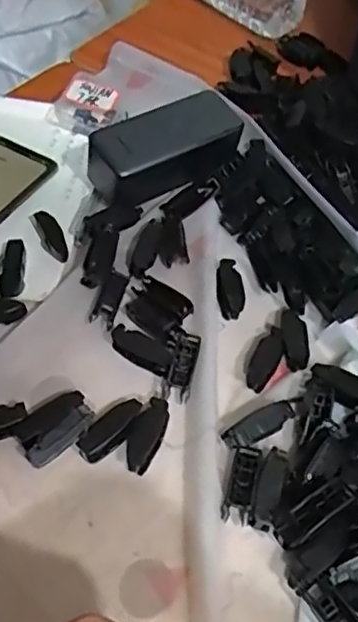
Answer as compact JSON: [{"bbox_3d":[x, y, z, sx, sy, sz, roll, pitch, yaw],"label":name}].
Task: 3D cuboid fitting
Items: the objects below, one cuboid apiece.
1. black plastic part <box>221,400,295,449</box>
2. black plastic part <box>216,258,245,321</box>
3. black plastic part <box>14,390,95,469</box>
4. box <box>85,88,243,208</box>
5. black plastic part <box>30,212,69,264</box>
[{"bbox_3d":[0.053,0.076,0.412,0.049,0.016,0.016,-27,58,-18],"label":"black plastic part"},{"bbox_3d":[0.040,-0.018,0.485,0.020,0.009,0.049,-2,69,-2],"label":"black plastic part"},{"bbox_3d":[-0.081,0.077,0.412,0.050,0.016,0.036,-29,59,-19],"label":"black plastic part"},{"bbox_3d":[-0.011,-0.139,0.534,0.126,0.046,0.058,-29,59,-20],"label":"box"},{"bbox_3d":[-0.104,-0.062,0.507,0.019,0.006,0.055,-21,56,-14],"label":"black plastic part"}]

